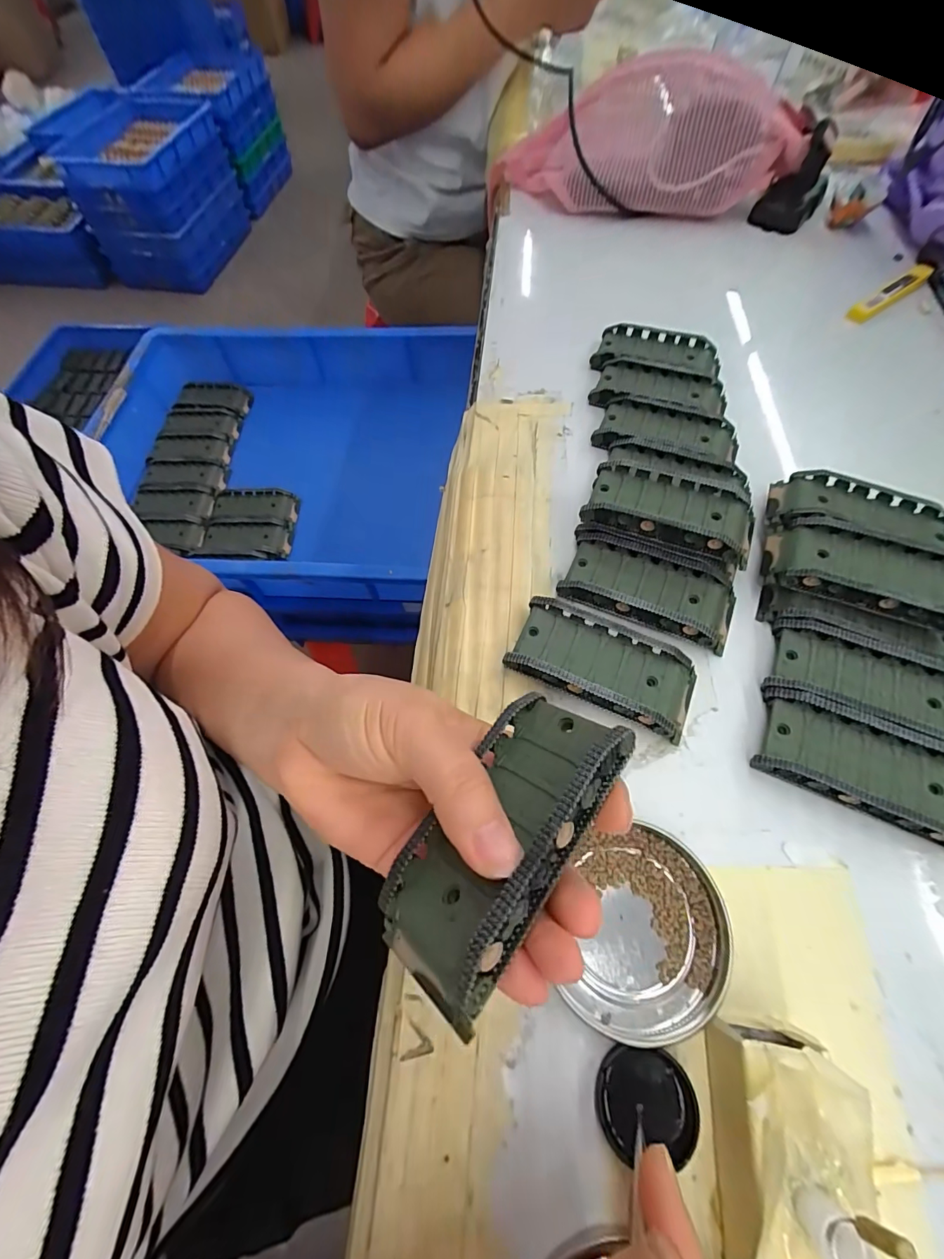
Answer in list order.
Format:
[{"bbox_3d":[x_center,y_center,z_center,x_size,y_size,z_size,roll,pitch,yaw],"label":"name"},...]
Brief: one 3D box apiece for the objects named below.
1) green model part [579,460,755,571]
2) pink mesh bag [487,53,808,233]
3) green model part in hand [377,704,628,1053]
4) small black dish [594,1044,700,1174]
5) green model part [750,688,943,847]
[{"bbox_3d":[0.120,-0.071,0.278,0.096,0.027,0.045,21,65,11],"label":"green model part"},{"bbox_3d":[0.172,-0.513,0.476,0.301,0.099,0.138,-2,62,3],"label":"pink mesh bag"},{"bbox_3d":[0.011,0.067,0.149,0.042,0.024,0.097,13,55,50],"label":"green model part in hand"},{"bbox_3d":[0.066,0.178,0.172,0.036,0.006,0.030,-1,63,1],"label":"small black dish"},{"bbox_3d":[0.188,0.064,0.220,0.089,0.018,0.045,24,66,12],"label":"green model part"}]

